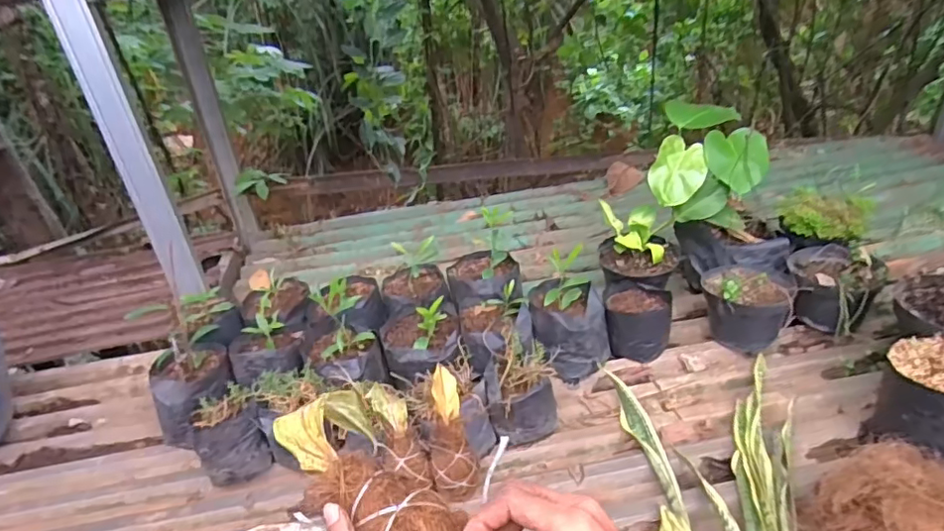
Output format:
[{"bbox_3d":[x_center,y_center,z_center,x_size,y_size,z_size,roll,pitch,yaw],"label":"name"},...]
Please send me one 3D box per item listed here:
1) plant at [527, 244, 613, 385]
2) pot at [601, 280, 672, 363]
[{"bbox_3d":[0.190,0.097,1.140,0.143,0.200,0.183,-4,32,0],"label":"plant"},{"bbox_3d":[0.329,0.119,1.155,0.130,0.120,0.119,-3,32,2],"label":"pot"}]

